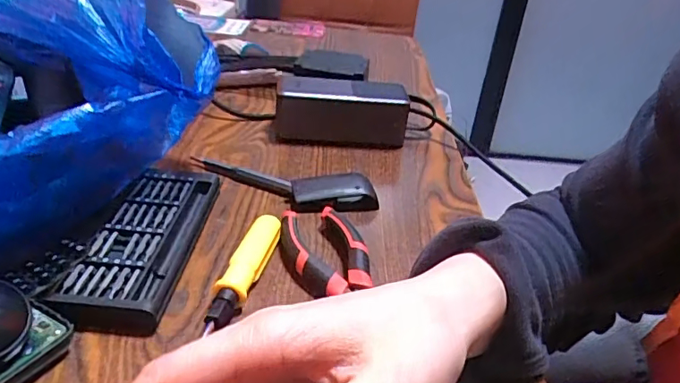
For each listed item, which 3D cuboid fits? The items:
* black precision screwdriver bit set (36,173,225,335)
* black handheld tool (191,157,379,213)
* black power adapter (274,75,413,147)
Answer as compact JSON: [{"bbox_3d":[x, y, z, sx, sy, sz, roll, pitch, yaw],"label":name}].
[{"bbox_3d":[-0.131,0.032,0.349,0.062,0.024,0.152,6,30,-1],"label":"black precision screwdriver bit set"},{"bbox_3d":[-0.047,-0.013,0.434,0.154,0.015,0.050,18,33,19],"label":"black handheld tool"},{"bbox_3d":[0.003,-0.079,0.532,0.131,0.059,0.049,4,31,-3],"label":"black power adapter"}]

